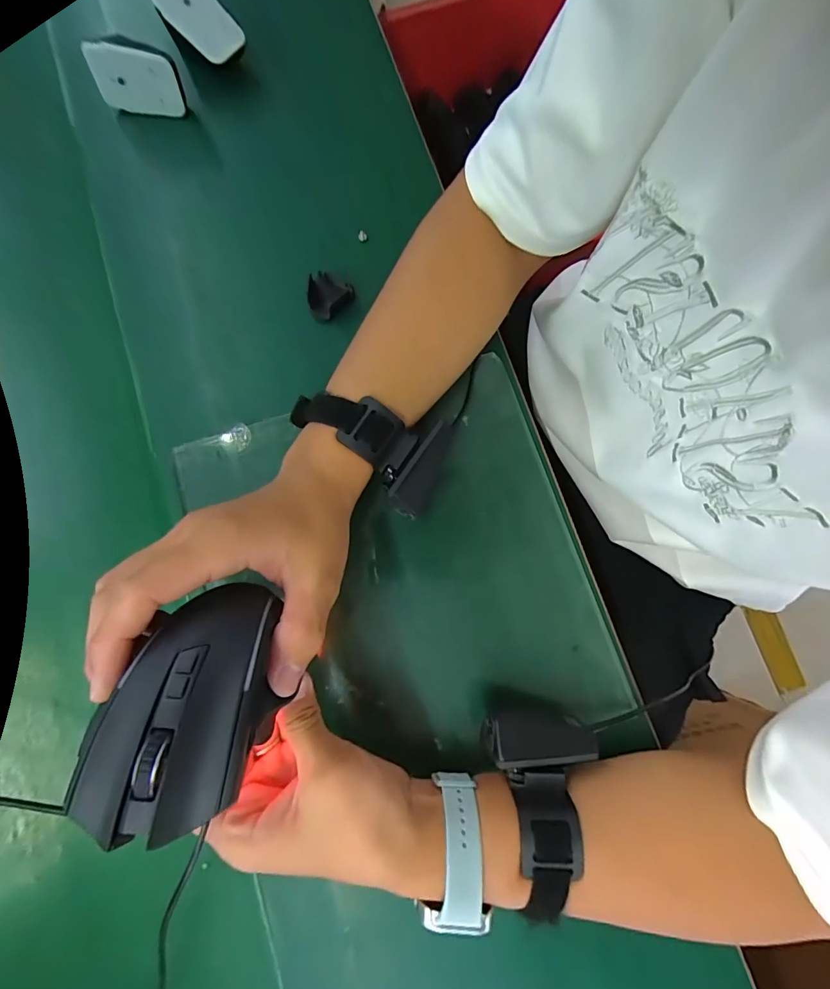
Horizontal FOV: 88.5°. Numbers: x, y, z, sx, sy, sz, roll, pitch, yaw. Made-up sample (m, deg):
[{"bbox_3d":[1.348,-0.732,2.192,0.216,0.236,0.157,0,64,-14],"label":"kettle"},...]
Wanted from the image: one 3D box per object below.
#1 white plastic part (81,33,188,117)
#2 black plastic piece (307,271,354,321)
[{"bbox_3d":[-0.237,-0.356,0.363,0.065,0.046,0.017,-1,65,-5],"label":"white plastic part"},{"bbox_3d":[-0.070,-0.166,0.353,0.037,0.016,0.038,-10,81,-2],"label":"black plastic piece"}]

